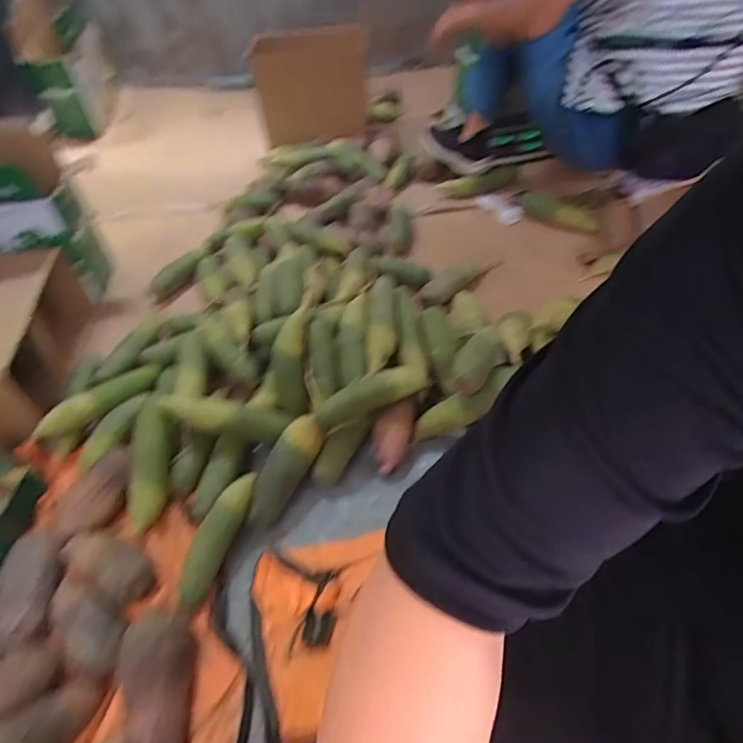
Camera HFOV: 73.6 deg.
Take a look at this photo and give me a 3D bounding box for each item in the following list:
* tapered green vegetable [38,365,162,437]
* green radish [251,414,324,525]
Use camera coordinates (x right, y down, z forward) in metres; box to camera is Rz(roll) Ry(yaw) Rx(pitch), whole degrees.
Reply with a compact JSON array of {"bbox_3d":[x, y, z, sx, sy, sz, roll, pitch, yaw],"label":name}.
[{"bbox_3d":[-0.480,0.045,0.877,0.046,0.047,0.222,29,55,25],"label":"tapered green vegetable"},{"bbox_3d":[-0.136,0.154,0.777,0.057,0.056,0.179,27,87,24],"label":"green radish"}]

